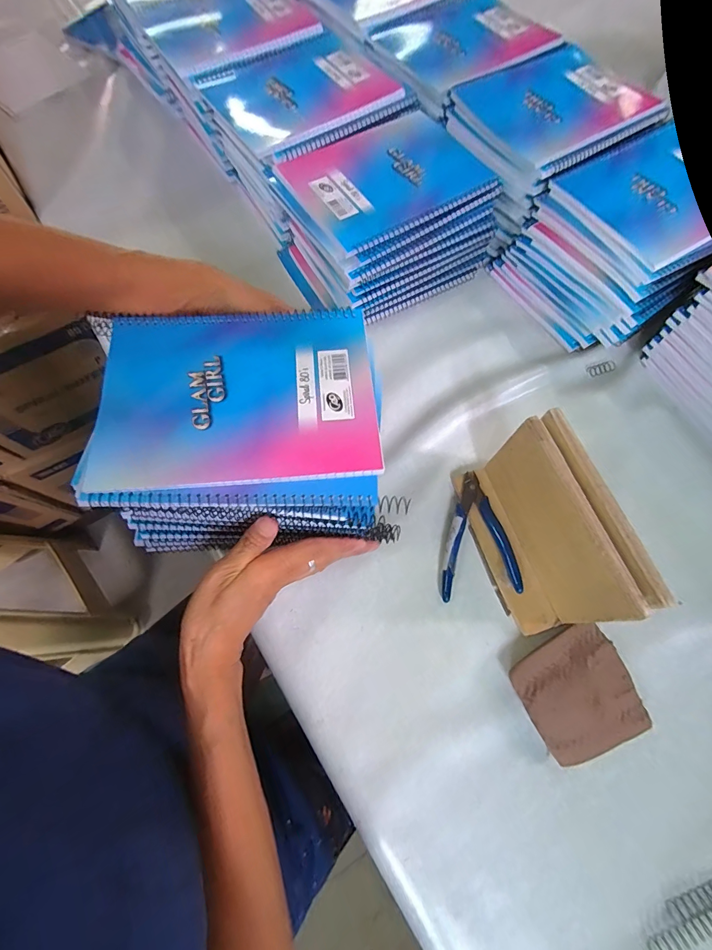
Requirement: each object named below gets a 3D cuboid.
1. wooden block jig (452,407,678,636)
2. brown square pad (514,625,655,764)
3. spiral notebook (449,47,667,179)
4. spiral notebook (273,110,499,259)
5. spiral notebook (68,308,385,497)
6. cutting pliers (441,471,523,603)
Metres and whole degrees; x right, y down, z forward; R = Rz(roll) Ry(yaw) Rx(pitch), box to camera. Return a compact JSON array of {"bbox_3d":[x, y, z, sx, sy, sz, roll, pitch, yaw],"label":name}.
[{"bbox_3d":[0.158,0.046,0.325,0.075,0.111,0.160,-16,70,-8],"label":"wooden block jig"},{"bbox_3d":[0.183,0.181,0.321,0.090,0.023,0.087,-21,71,-10],"label":"brown square pad"},{"bbox_3d":[0.230,-0.424,0.441,0.189,0.014,0.161,-31,74,-12],"label":"spiral notebook"},{"bbox_3d":[0.035,-0.322,0.417,0.203,0.020,0.153,-29,72,-12],"label":"spiral notebook"},{"bbox_3d":[-0.087,-0.063,0.283,0.196,0.011,0.149,-4,69,-3],"label":"spiral notebook"},{"bbox_3d":[0.111,0.056,0.370,0.068,0.020,0.116,-2,69,-3],"label":"cutting pliers"}]

